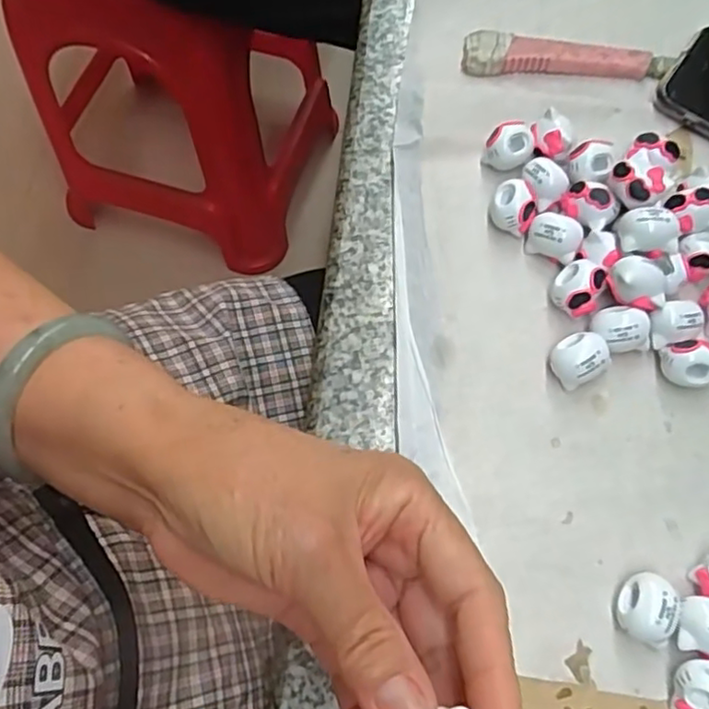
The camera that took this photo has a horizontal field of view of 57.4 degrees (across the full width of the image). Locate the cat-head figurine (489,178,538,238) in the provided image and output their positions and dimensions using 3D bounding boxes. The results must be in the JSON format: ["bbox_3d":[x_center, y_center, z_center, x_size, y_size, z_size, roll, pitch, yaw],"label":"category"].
[{"bbox_3d":[0.080,-0.074,0.328,0.022,0.021,0.022,1,68,-1],"label":"cat-head figurine"}]

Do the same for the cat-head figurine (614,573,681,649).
[{"bbox_3d":[0.115,0.101,0.256,0.021,0.019,0.024,20,69,7],"label":"cat-head figurine"}]

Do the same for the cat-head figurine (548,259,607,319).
[{"bbox_3d":[0.106,-0.031,0.311,0.023,0.022,0.023,1,68,-1],"label":"cat-head figurine"}]

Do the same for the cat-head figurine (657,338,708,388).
[{"bbox_3d":[0.154,0.004,0.296,0.023,0.021,0.020,-4,68,-3],"label":"cat-head figurine"}]

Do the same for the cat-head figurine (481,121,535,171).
[{"bbox_3d":[0.081,-0.109,0.340,0.023,0.019,0.019,20,69,6],"label":"cat-head figurine"}]

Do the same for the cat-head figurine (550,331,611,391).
[{"bbox_3d":[0.103,0.002,0.297,0.023,0.020,0.021,-22,70,-10],"label":"cat-head figurine"}]

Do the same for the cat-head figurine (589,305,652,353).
[{"bbox_3d":[0.123,-0.011,0.302,0.027,0.019,0.019,-4,68,-3],"label":"cat-head figurine"}]

